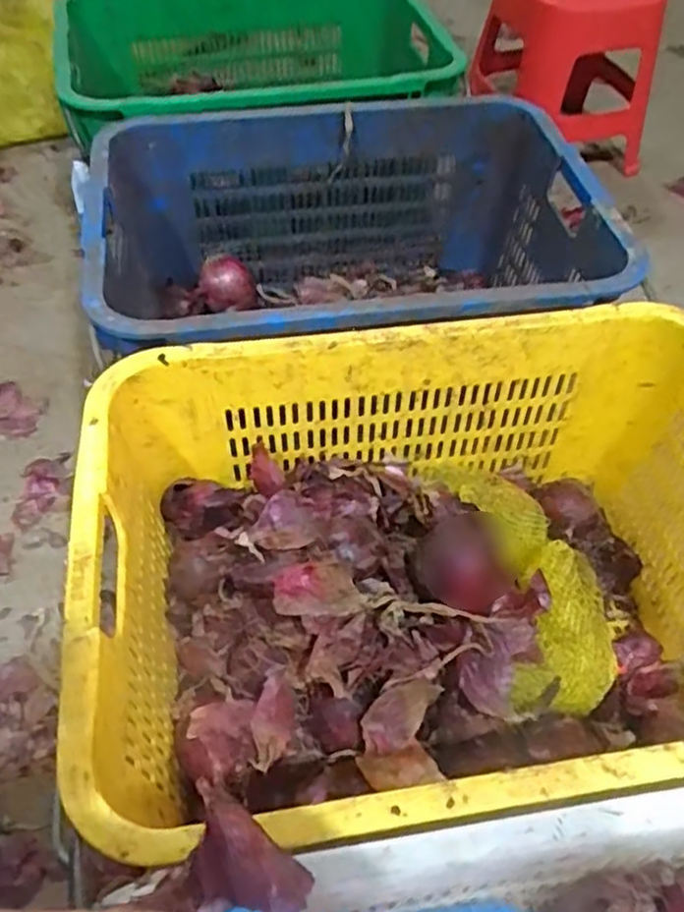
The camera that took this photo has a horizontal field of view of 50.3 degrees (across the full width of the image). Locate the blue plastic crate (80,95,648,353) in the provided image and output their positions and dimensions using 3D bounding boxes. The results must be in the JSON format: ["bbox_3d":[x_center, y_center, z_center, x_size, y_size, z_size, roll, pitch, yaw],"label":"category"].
[{"bbox_3d":[0.007,-0.221,0.976,0.589,0.304,0.447,-6,53,-6],"label":"blue plastic crate"}]

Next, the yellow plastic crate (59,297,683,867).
[{"bbox_3d":[0.091,0.123,0.678,0.588,0.258,0.426,-7,53,-6],"label":"yellow plastic crate"}]

